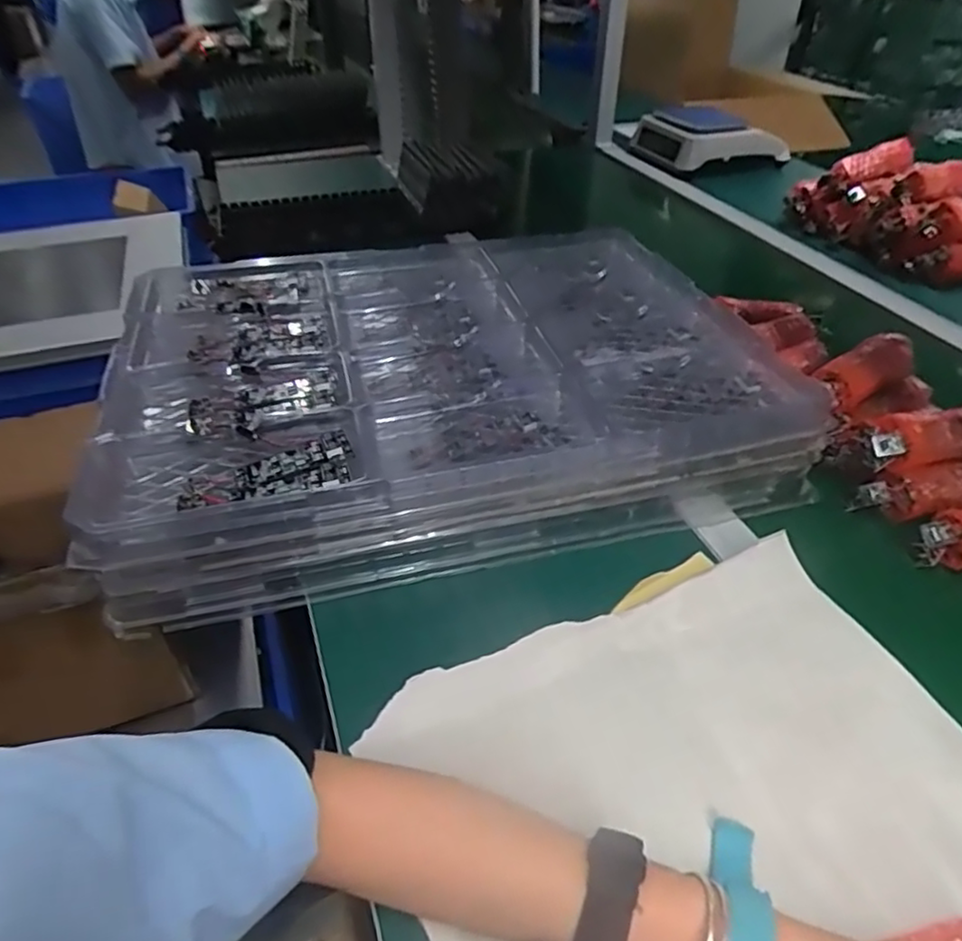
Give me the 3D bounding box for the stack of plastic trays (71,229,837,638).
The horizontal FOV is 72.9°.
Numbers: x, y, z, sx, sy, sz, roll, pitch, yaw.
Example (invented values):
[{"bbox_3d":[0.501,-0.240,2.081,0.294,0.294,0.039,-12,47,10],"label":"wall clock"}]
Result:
[{"bbox_3d":[-0.037,-0.090,0.613,0.532,0.090,0.409,-10,42,-10],"label":"stack of plastic trays"}]

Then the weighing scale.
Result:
[{"bbox_3d":[0.436,-0.636,1.269,0.255,0.088,0.217,-12,42,-12],"label":"weighing scale"}]

